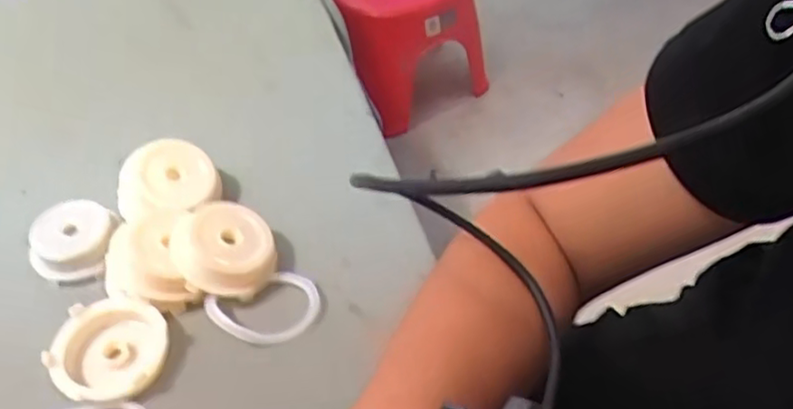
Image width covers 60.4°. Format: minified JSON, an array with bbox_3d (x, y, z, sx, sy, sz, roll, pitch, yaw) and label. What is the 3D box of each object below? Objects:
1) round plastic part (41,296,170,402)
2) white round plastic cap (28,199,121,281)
[{"bbox_3d":[-0.153,0.079,0.366,0.061,0.018,0.058,-1,48,1],"label":"round plastic part"},{"bbox_3d":[-0.192,0.023,0.412,0.044,0.033,0.045,-1,48,1],"label":"white round plastic cap"}]

